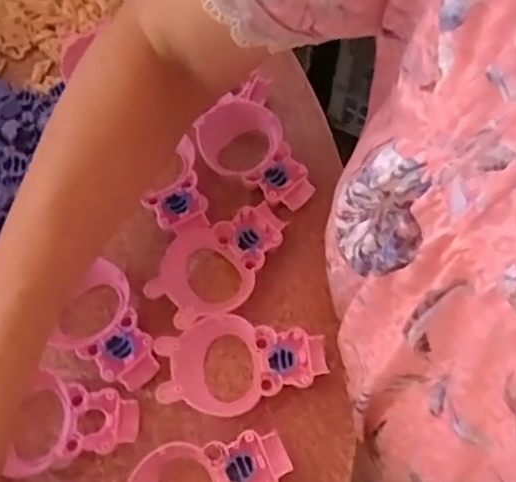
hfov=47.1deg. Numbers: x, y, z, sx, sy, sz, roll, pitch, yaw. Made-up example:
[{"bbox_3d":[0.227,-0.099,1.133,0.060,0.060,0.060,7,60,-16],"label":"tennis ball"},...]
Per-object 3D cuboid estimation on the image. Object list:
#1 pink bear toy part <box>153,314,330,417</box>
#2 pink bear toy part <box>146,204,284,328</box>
[{"bbox_3d":[-0.009,0.076,0.369,0.102,0.027,0.058,-5,68,-4],"label":"pink bear toy part"},{"bbox_3d":[-0.024,0.013,0.395,0.102,0.014,0.059,-39,70,-23],"label":"pink bear toy part"}]

